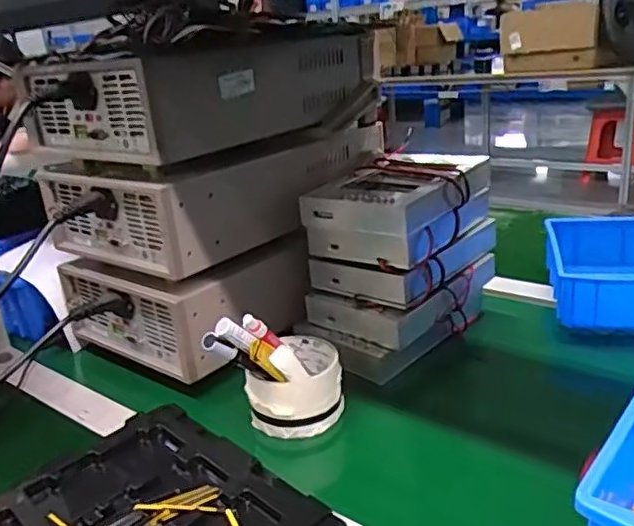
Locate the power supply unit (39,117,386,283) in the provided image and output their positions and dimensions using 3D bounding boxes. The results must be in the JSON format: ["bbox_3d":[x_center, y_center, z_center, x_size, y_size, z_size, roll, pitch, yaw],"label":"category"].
[{"bbox_3d":[-0.096,-0.090,0.699,0.189,0.089,0.343,12,28,40],"label":"power supply unit"}]

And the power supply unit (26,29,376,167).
[{"bbox_3d":[-0.105,-0.184,0.667,0.187,0.095,0.342,12,28,40],"label":"power supply unit"}]

